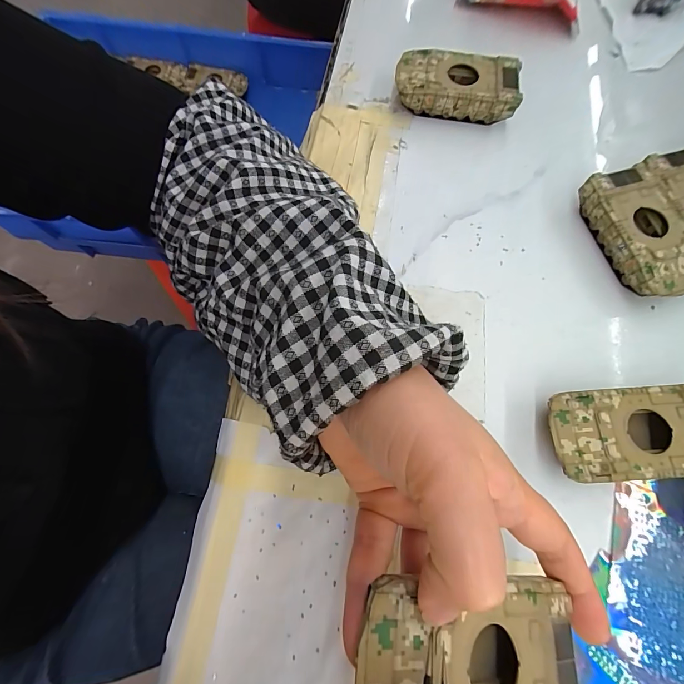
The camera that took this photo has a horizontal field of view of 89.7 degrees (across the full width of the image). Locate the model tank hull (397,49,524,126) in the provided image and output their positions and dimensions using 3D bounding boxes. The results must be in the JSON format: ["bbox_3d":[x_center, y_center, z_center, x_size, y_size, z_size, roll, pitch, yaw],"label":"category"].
[{"bbox_3d":[0.093,-0.207,0.281,0.096,0.028,0.047,9,72,1],"label":"model tank hull"}]

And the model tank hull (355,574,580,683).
[{"bbox_3d":[0.046,0.112,0.123,0.094,0.019,0.049,19,70,-22],"label":"model tank hull"}]

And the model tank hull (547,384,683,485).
[{"bbox_3d":[0.168,0.054,0.203,0.095,0.026,0.049,-3,72,-3],"label":"model tank hull"}]

